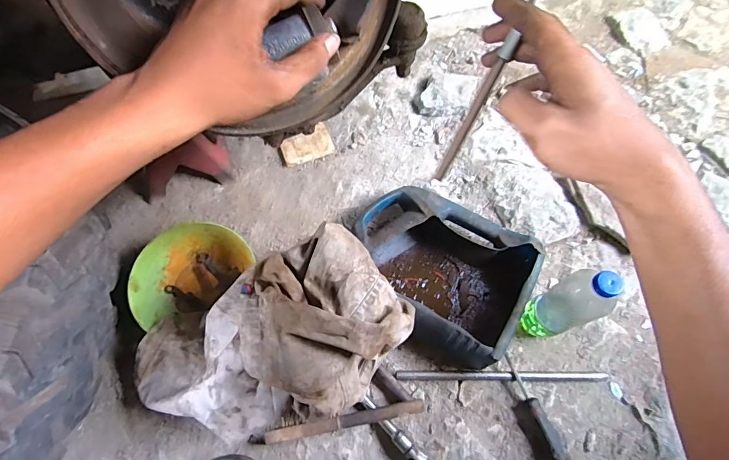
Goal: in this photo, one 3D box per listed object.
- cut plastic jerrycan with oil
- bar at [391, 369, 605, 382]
[{"bbox_3d":[0.119,0.064,0.677,0.300,0.082,0.245,28,68,12],"label":"cut plastic jerrycan with oil"},{"bbox_3d":[0.223,0.236,0.643,0.343,0.020,0.017,1,65,0],"label":"bar"}]

